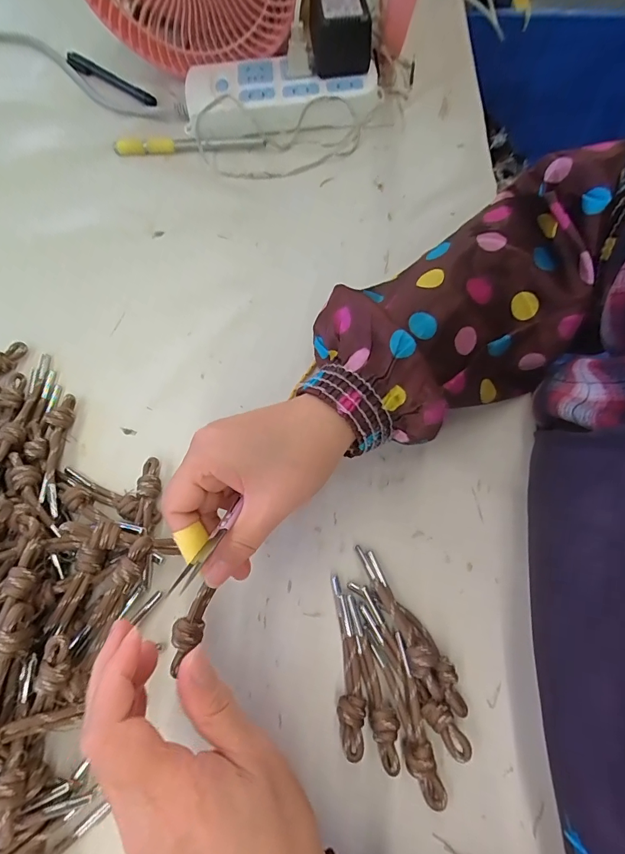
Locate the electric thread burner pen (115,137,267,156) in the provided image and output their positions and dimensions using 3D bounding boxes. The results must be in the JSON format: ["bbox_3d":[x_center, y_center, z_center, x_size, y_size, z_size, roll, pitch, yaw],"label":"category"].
[{"bbox_3d":[-0.123,-0.279,0.406,0.150,0.012,0.018,1,69,2],"label":"electric thread burner pen"}]

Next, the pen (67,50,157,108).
[{"bbox_3d":[-0.222,-0.383,0.451,0.147,0.011,0.015,35,74,14],"label":"pen"}]

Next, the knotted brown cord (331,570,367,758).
[{"bbox_3d":[0.021,0.139,0.245,0.014,0.015,0.093,-4,69,0],"label":"knotted brown cord"}]

